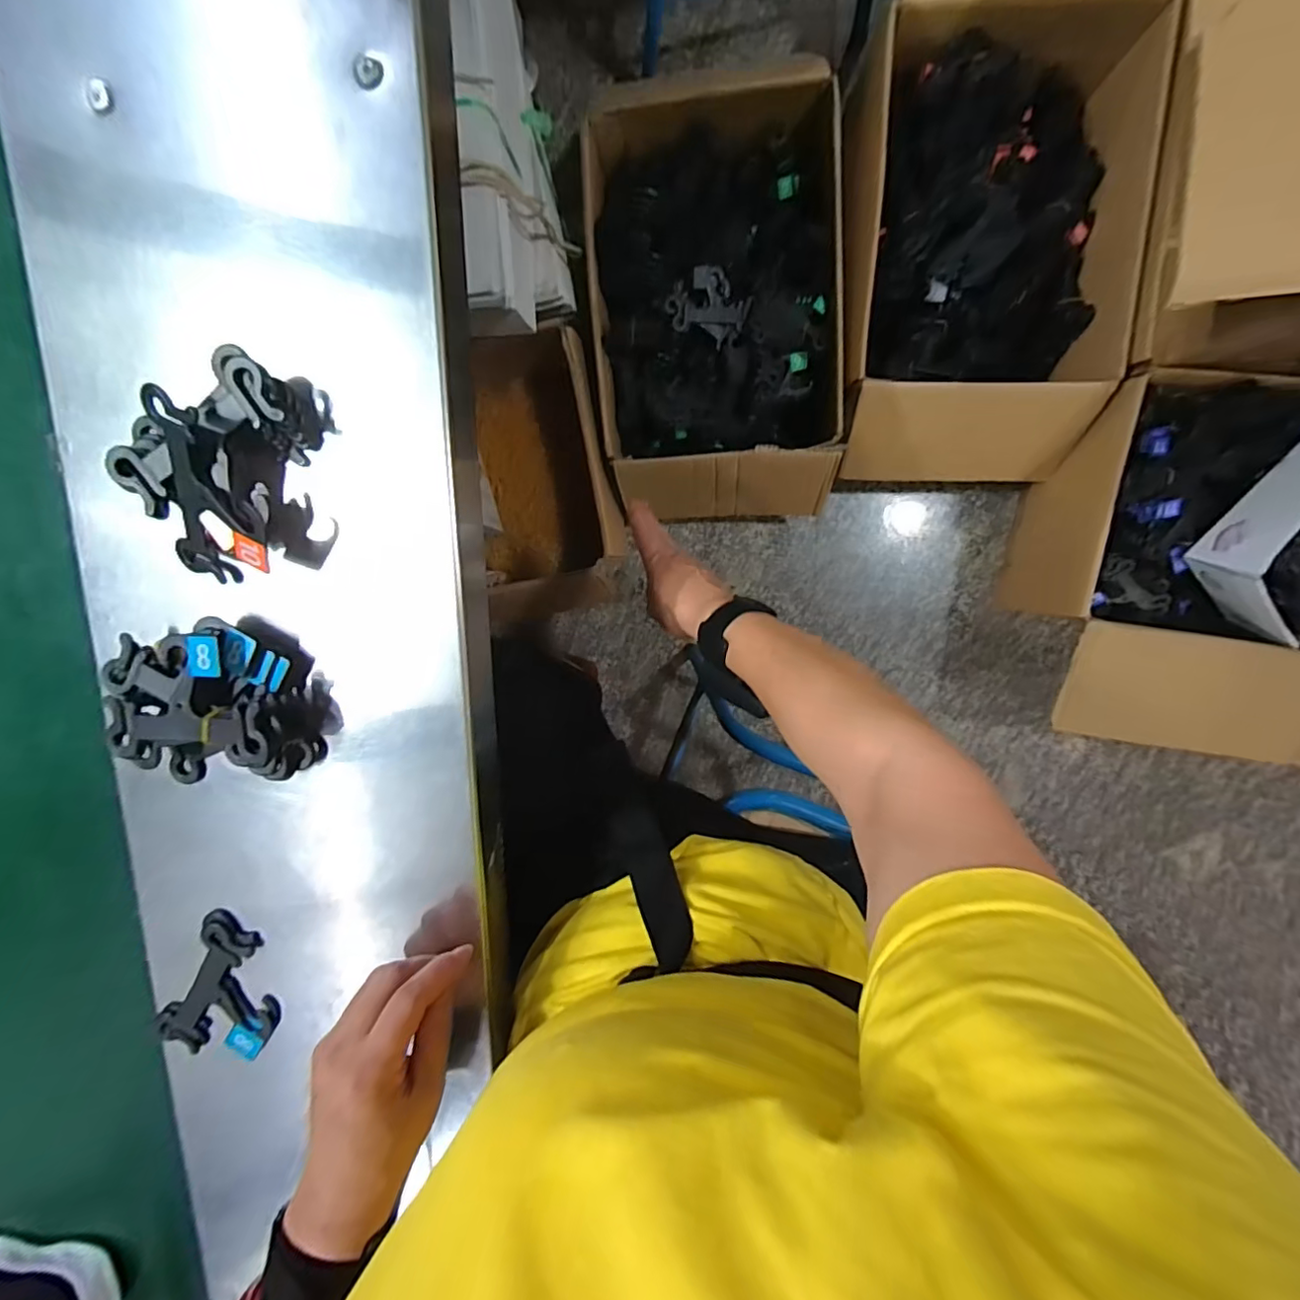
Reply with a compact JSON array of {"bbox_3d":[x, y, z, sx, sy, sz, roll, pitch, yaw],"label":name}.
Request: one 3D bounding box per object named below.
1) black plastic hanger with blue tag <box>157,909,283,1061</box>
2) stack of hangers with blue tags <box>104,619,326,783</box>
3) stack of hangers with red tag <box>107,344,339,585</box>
[{"bbox_3d":[-0.286,0.236,0.384,0.072,0.013,0.106,31,100,0],"label":"black plastic hanger with blue tag"},{"bbox_3d":[-0.260,0.033,0.333,0.114,0.036,0.096,-5,98,6],"label":"stack of hangers with blue tags"},{"bbox_3d":[-0.228,-0.095,0.308,0.115,0.044,0.103,-19,97,8],"label":"stack of hangers with red tag"}]

